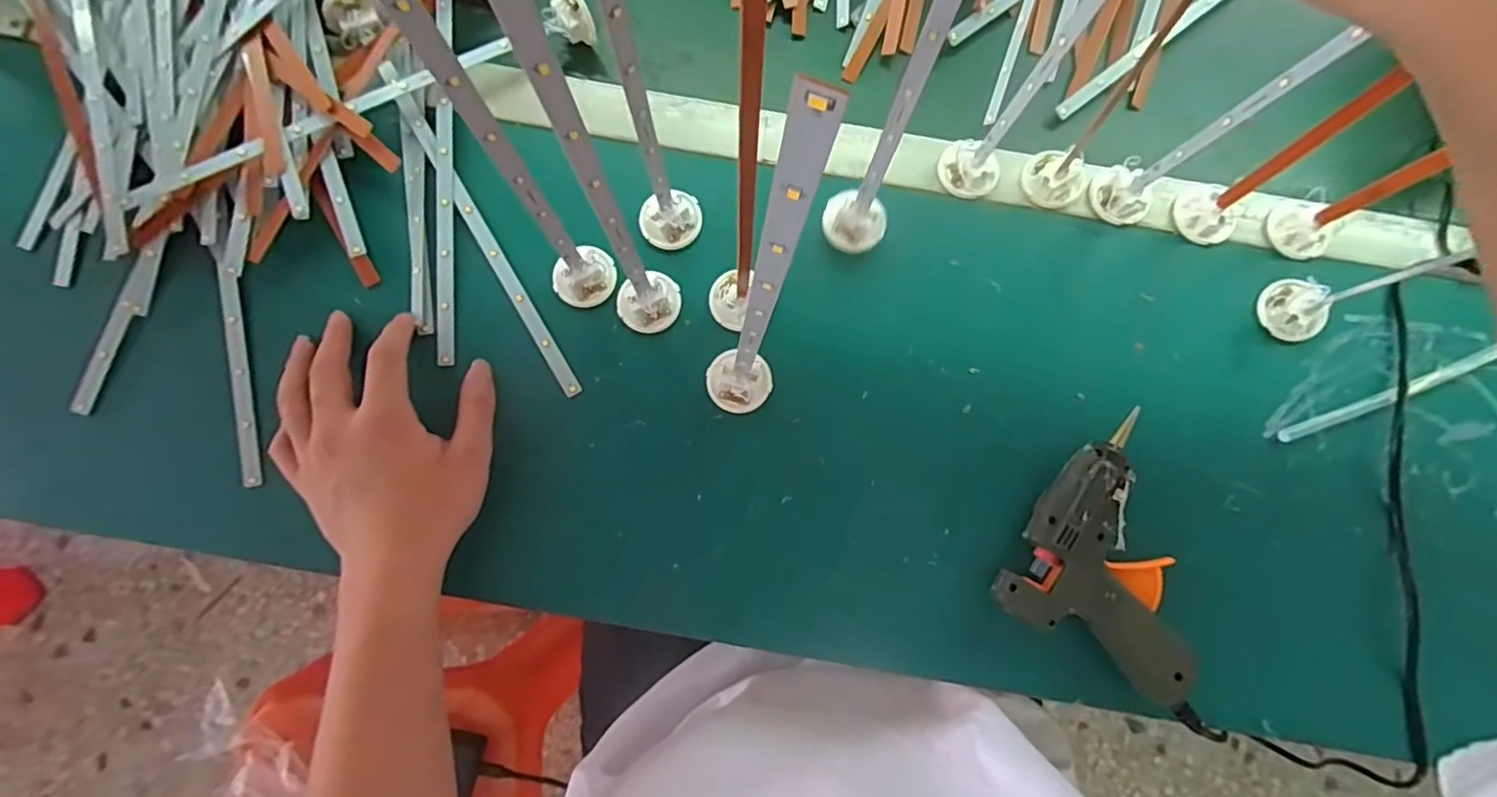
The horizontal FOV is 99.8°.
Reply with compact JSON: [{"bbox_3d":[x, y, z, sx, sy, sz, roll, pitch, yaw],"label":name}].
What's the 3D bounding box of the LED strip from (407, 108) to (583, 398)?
[{"bbox_3d":[-0.161,-0.093,0.396,0.011,0.005,0.209,-29,85,-20],"label":"LED strip"}]

